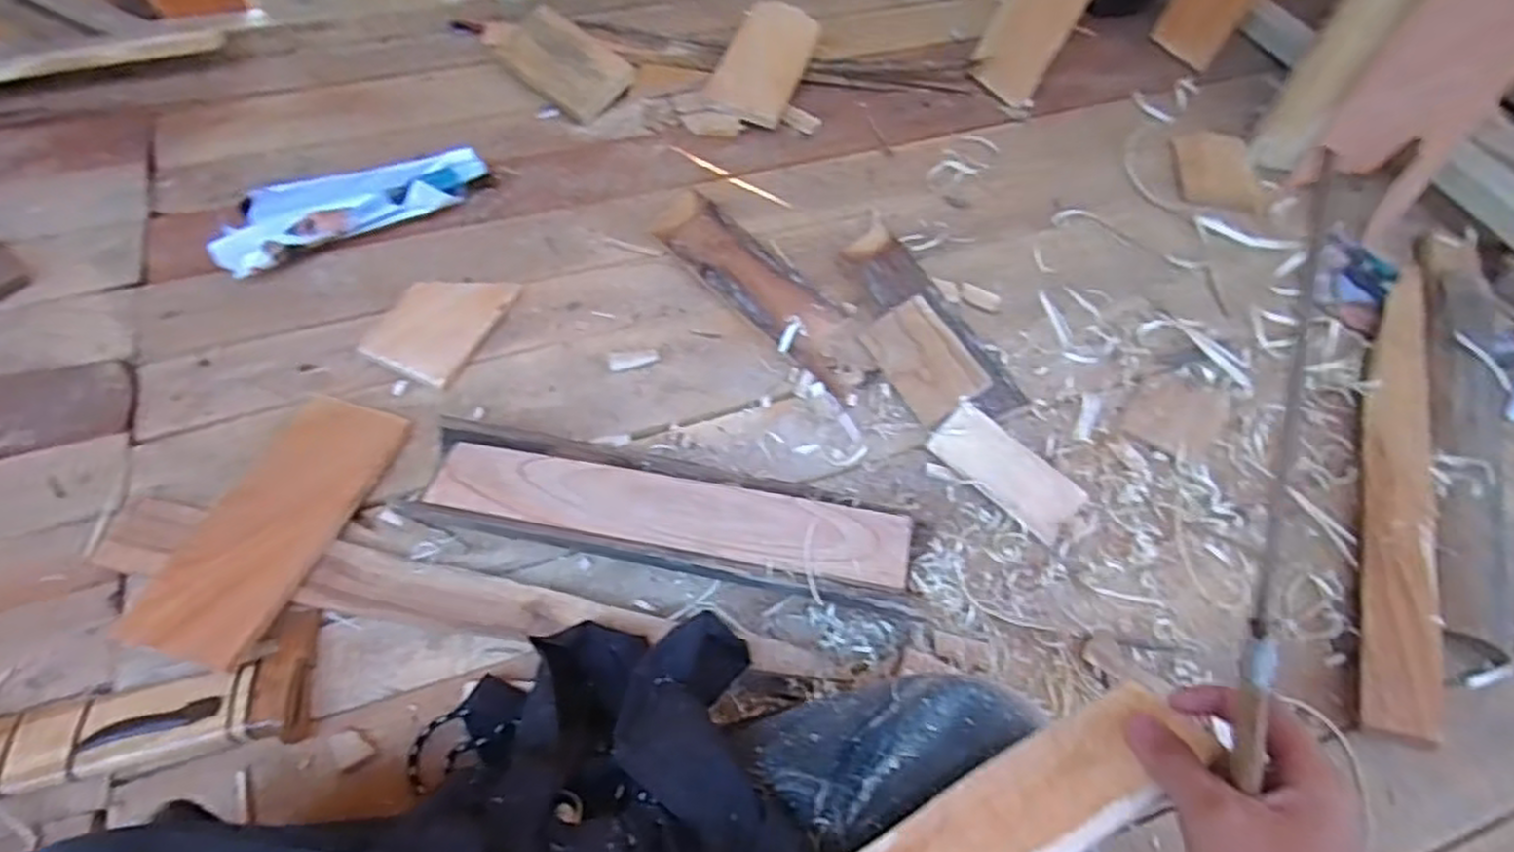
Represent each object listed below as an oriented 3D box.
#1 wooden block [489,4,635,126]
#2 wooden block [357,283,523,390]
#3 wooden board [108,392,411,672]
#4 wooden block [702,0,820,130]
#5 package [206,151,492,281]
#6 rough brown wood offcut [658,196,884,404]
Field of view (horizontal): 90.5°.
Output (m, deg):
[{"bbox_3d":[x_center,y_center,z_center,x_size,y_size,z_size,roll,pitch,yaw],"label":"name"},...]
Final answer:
[{"bbox_3d":[-0.238,-0.447,0.927,0.149,0.015,0.100,38,77,1],"label":"wooden block"},{"bbox_3d":[-0.307,-0.103,0.733,0.089,0.027,0.131,23,60,10],"label":"wooden block"},{"bbox_3d":[-0.389,0.073,0.613,0.102,0.015,0.238,18,51,4],"label":"wooden board"},{"bbox_3d":[0.015,-0.463,0.948,0.096,0.017,0.213,23,65,0],"label":"wooden block"},{"bbox_3d":[-0.422,-0.229,0.789,0.272,0.050,0.079,-31,65,-21],"label":"package"},{"bbox_3d":[0.008,-0.148,0.792,0.085,0.025,0.303,-39,68,-24],"label":"rough brown wood offcut"}]

